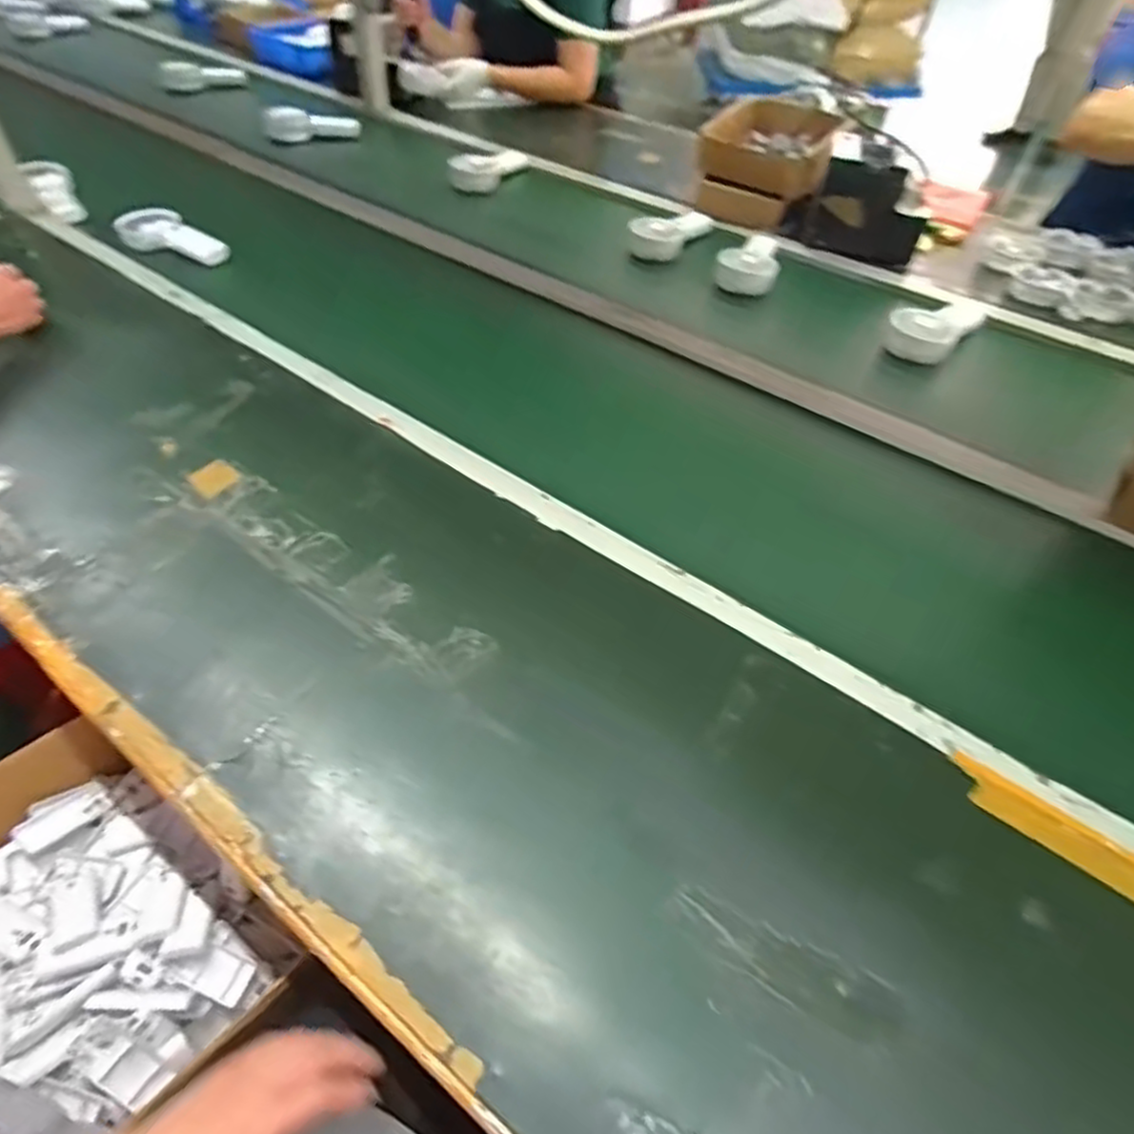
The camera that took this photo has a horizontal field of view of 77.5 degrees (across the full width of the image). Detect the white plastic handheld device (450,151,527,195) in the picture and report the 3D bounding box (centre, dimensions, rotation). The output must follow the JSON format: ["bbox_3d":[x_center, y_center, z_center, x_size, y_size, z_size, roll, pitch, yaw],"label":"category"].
[{"bbox_3d":[-0.151,-0.736,1.311,0.150,0.039,0.080,-14,52,-15],"label":"white plastic handheld device"}]

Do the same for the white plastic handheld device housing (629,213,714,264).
[{"bbox_3d":[0.185,-0.566,1.200,0.175,0.065,0.077,-32,58,-27],"label":"white plastic handheld device housing"}]

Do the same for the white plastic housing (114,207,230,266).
[{"bbox_3d":[-0.612,-0.508,1.102,0.183,0.059,0.060,18,51,11],"label":"white plastic housing"}]

